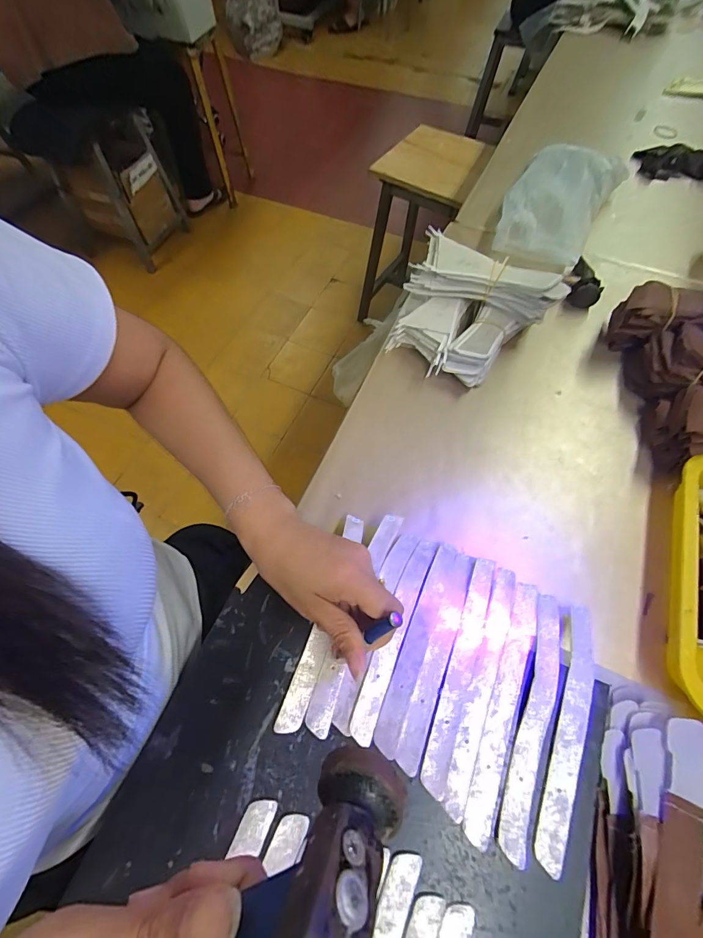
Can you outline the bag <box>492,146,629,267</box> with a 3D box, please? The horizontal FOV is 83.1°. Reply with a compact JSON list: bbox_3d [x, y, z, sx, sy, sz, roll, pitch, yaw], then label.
[{"bbox_3d":[0.338,-0.436,0.638,0.142,0.076,0.269,25,64,13],"label":"bag"}]

